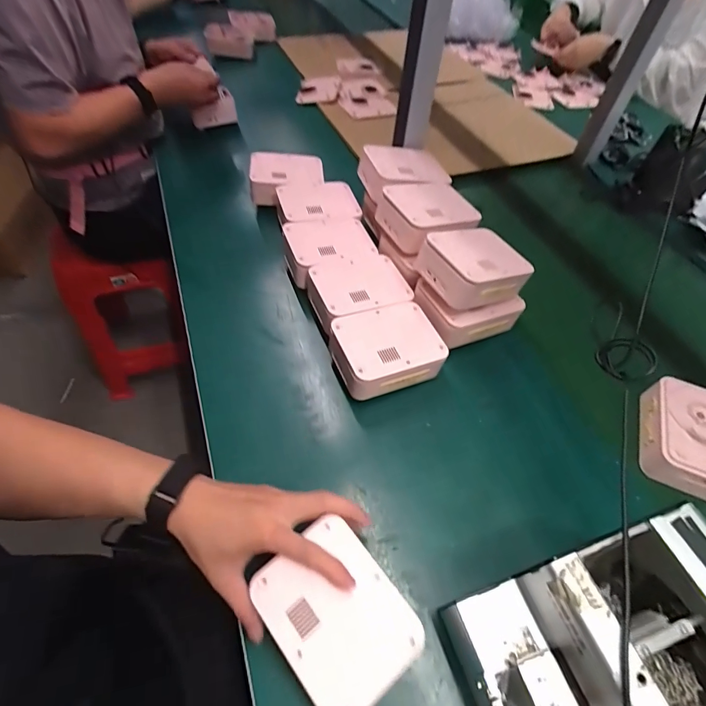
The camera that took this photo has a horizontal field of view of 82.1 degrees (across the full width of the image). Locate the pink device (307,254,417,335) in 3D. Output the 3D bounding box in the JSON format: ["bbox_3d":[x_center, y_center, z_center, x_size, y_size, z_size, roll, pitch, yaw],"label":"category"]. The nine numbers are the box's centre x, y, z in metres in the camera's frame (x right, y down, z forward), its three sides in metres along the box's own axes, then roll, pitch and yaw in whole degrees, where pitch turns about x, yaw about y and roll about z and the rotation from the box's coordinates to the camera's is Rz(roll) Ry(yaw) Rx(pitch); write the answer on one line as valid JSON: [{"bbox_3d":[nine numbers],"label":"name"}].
[{"bbox_3d":[0.009,-0.078,0.576,0.134,0.065,0.104,-17,56,-16],"label":"pink device"}]

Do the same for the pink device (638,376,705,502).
[{"bbox_3d":[0.395,0.097,0.470,0.098,0.037,0.128,16,55,12],"label":"pink device"}]

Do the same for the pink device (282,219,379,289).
[{"bbox_3d":[-0.036,-0.158,0.618,0.135,0.042,0.115,-8,54,-10],"label":"pink device"}]

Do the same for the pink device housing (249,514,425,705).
[{"bbox_3d":[-0.013,0.213,0.333,0.098,0.020,0.126,-35,61,-23],"label":"pink device housing"}]

